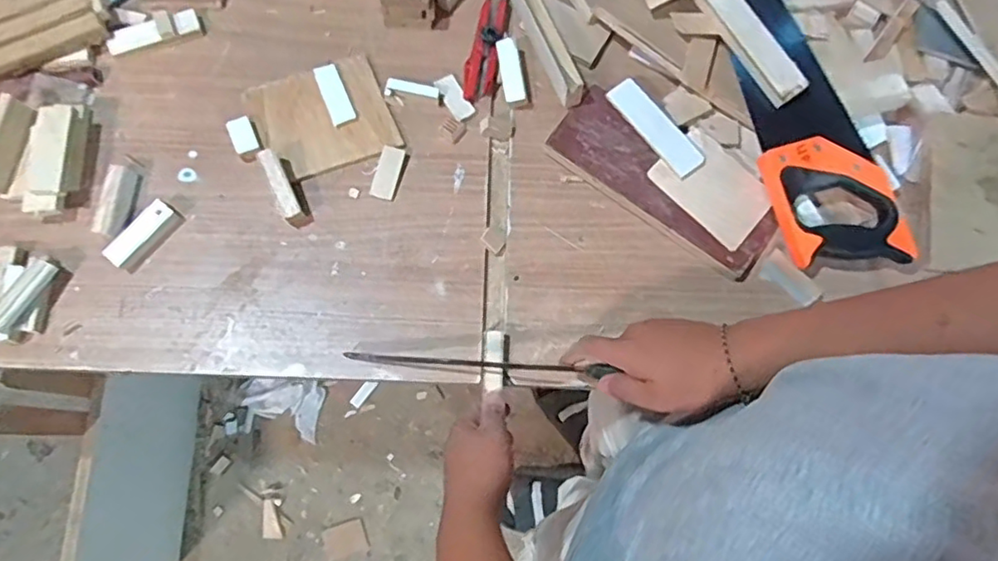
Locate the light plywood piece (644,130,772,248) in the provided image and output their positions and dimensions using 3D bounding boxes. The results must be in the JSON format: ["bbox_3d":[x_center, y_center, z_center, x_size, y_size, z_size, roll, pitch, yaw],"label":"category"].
[{"bbox_3d":[0.221,-0.096,0.626,0.115,0.010,0.082,45,76,2],"label":"light plywood piece"}]

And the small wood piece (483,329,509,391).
[{"bbox_3d":[-0.003,0.074,0.578,0.022,0.018,0.058,6,72,-1],"label":"small wood piece"}]

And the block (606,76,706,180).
[{"bbox_3d":[0.163,-0.161,0.635,0.036,0.012,0.122,-34,78,-11],"label":"block"}]

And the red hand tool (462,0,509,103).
[{"bbox_3d":[-0.013,-0.274,0.673,0.037,0.021,0.160,7,74,0],"label":"red hand tool"}]

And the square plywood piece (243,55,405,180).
[{"bbox_3d":[-0.187,-0.171,0.640,0.135,0.010,0.114,-21,76,-8],"label":"square plywood piece"}]

